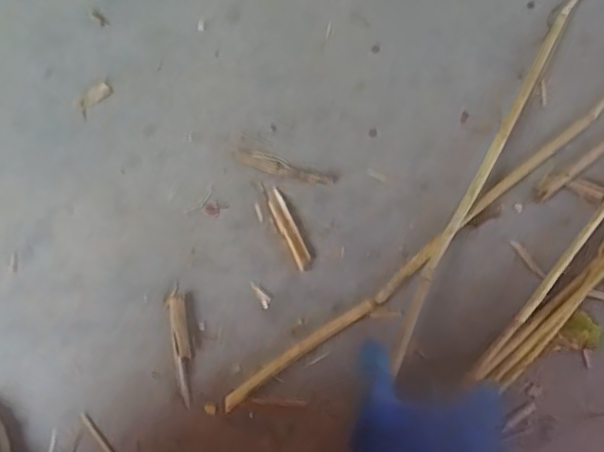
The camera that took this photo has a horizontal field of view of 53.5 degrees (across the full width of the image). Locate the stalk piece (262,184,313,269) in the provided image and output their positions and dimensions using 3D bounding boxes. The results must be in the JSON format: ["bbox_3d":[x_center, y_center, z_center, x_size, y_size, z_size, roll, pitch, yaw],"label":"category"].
[{"bbox_3d":[-0.016,0.000,0.610,0.018,0.004,0.092,-25,81,-4],"label":"stalk piece"}]

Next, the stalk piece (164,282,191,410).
[{"bbox_3d":[-0.118,0.115,0.584,0.017,0.007,0.113,-11,80,-2],"label":"stalk piece"}]

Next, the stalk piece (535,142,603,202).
[{"bbox_3d":[0.306,-0.081,0.617,0.168,0.006,0.017,-37,82,-6],"label":"stalk piece"}]

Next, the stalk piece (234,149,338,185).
[{"bbox_3d":[-0.017,-0.059,0.612,0.105,0.014,0.018,12,80,2],"label":"stalk piece"}]

